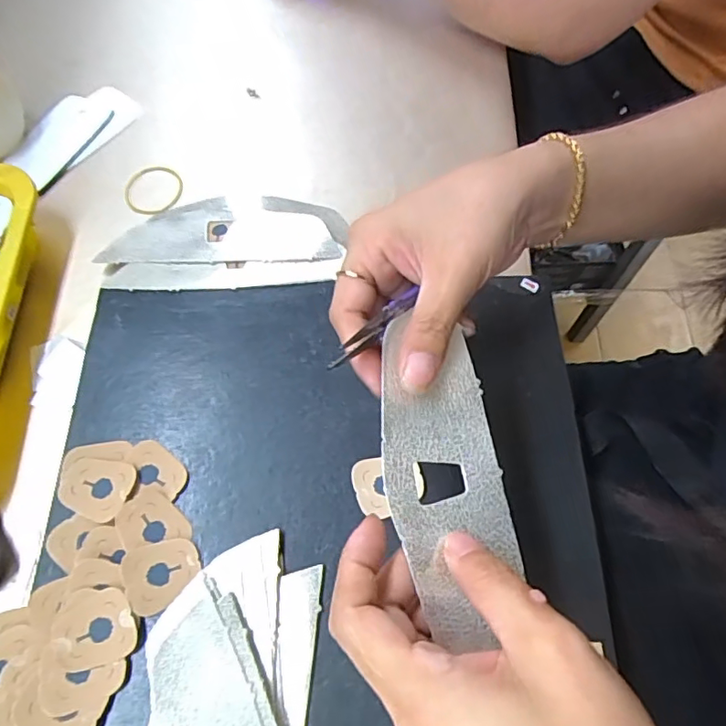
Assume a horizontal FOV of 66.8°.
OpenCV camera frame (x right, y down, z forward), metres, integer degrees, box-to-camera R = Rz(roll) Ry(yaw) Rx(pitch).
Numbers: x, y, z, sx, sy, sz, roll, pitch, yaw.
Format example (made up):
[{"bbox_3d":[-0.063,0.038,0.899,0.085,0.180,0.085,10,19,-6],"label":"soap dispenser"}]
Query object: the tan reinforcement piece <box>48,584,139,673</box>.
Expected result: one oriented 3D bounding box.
[{"bbox_3d":[-0.135,0.132,0.276,0.040,0.004,0.036,-7,63,-3],"label":"tan reinforcement piece"}]

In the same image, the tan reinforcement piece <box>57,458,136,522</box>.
[{"bbox_3d":[-0.150,0.070,0.308,0.039,0.004,0.033,6,63,3],"label":"tan reinforcement piece"}]

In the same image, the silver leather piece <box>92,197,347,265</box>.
[{"bbox_3d":[-0.099,-0.096,0.400,0.166,0.008,0.064,0,59,1],"label":"silver leather piece"}]

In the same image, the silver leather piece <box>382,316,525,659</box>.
[{"bbox_3d":[0.035,0.045,0.235,0.050,0.006,0.133,-2,70,-14],"label":"silver leather piece"}]

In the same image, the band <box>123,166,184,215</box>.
[{"bbox_3d":[-0.166,-0.138,0.437,0.044,0.007,0.048,2,72,-5],"label":"band"}]

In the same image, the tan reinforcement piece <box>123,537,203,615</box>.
[{"bbox_3d":[-0.106,0.112,0.291,0.038,0.004,0.034,-13,68,-16],"label":"tan reinforcement piece"}]

